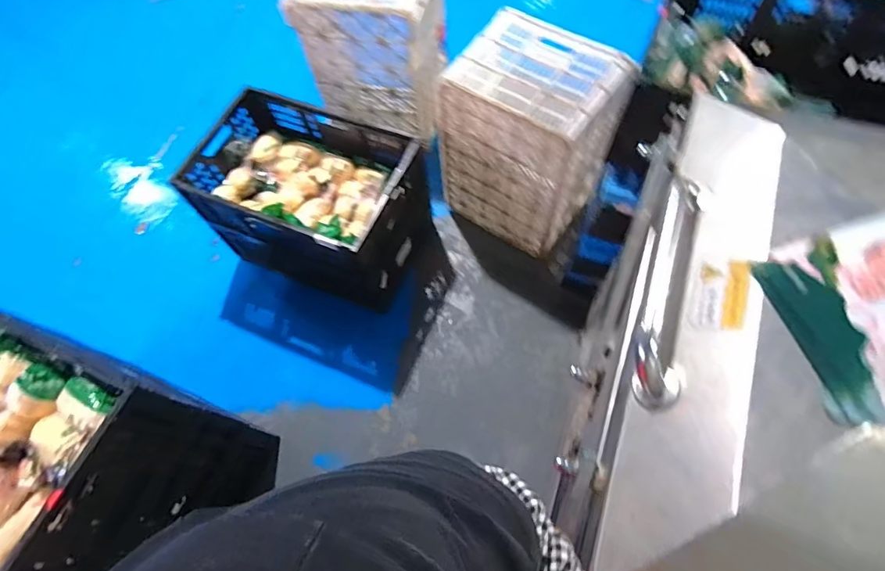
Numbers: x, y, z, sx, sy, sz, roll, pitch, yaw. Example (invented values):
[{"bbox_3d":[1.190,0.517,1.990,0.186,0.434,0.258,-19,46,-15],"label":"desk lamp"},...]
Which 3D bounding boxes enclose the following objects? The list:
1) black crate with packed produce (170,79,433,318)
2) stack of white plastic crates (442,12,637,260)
[{"bbox_3d":[-0.391,-0.271,1.493,0.626,0.431,0.431,19,68,12],"label":"black crate with packed produce"},{"bbox_3d":[0.255,-0.423,1.421,0.412,0.594,0.319,33,71,17],"label":"stack of white plastic crates"}]

